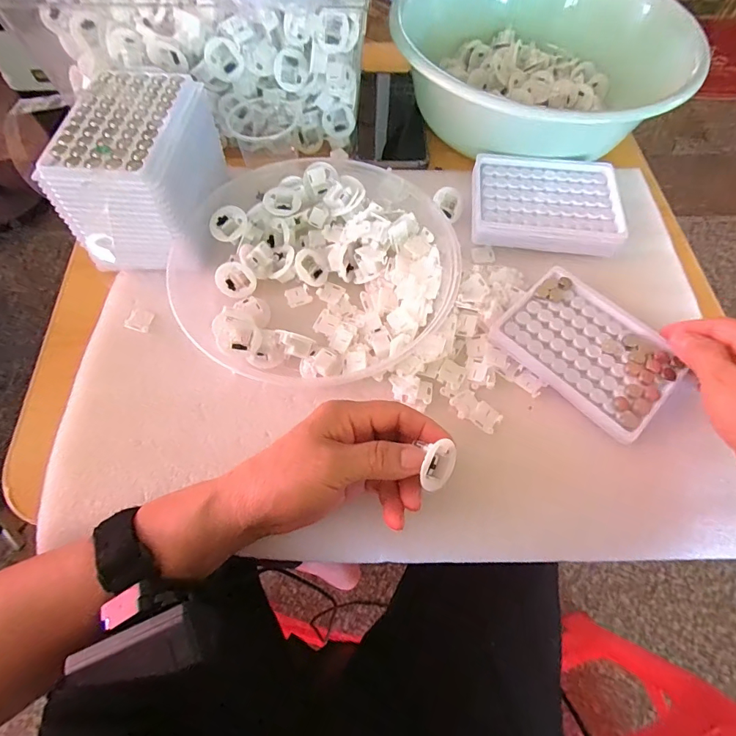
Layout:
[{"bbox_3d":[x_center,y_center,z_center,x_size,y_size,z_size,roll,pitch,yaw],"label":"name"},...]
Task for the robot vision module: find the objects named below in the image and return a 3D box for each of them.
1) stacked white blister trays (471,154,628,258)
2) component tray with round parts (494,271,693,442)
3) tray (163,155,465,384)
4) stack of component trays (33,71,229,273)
[{"bbox_3d":[0.167,-0.158,0.398,0.133,0.019,0.108,9,65,4],"label":"stacked white blister trays"},{"bbox_3d":[0.176,-0.018,0.334,0.097,0.009,0.128,-41,71,-17],"label":"component tray with round parts"},{"bbox_3d":[-0.038,-0.095,0.361,0.219,0.036,0.222,0,65,0],"label":"tray"},{"bbox_3d":[-0.190,-0.165,0.360,0.099,0.085,0.149,11,65,5],"label":"stack of component trays"}]

